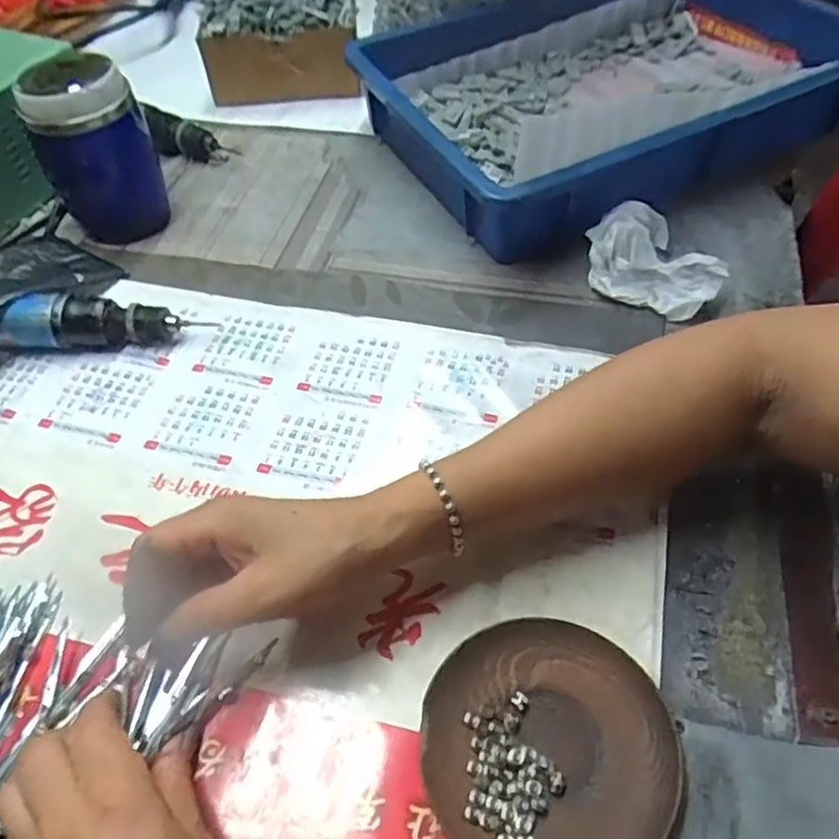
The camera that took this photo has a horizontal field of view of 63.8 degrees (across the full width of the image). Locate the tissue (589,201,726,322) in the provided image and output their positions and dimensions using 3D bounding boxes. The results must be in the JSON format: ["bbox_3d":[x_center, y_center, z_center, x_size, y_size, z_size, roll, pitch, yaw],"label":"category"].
[{"bbox_3d":[0.171,-0.117,0.501,0.075,0.040,0.090,-18,53,-10],"label":"tissue"}]

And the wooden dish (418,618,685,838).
[{"bbox_3d":[0.060,0.153,0.317,0.114,0.015,0.111,-2,52,3],"label":"wooden dish"}]

